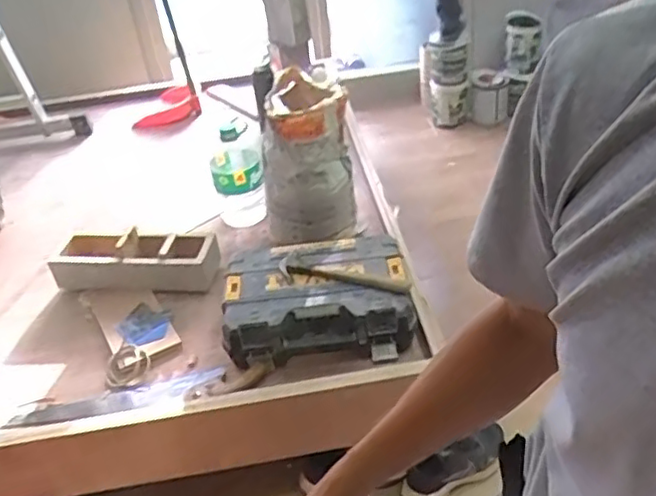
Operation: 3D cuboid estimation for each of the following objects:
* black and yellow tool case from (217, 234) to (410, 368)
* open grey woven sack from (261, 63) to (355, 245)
[{"bbox_3d":[-0.025,0.096,1.409,0.393,0.133,0.296,-9,36,-2],"label":"black and yellow tool case"},{"bbox_3d":[-0.049,-0.203,1.526,0.210,0.382,0.172,-9,36,-2],"label":"open grey woven sack"}]

